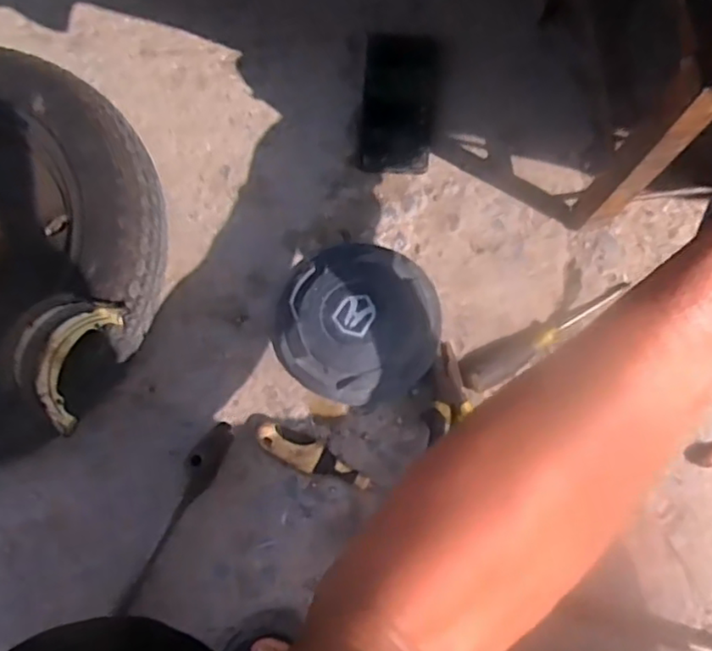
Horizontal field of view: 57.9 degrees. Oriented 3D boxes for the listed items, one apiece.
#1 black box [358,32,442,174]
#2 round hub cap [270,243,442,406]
[{"bbox_3d":[0.048,-0.246,0.712,0.081,0.029,0.154,4,78,3],"label":"black box"},{"bbox_3d":[-0.001,-0.003,0.645,0.157,0.048,0.165,-1,78,2],"label":"round hub cap"}]

